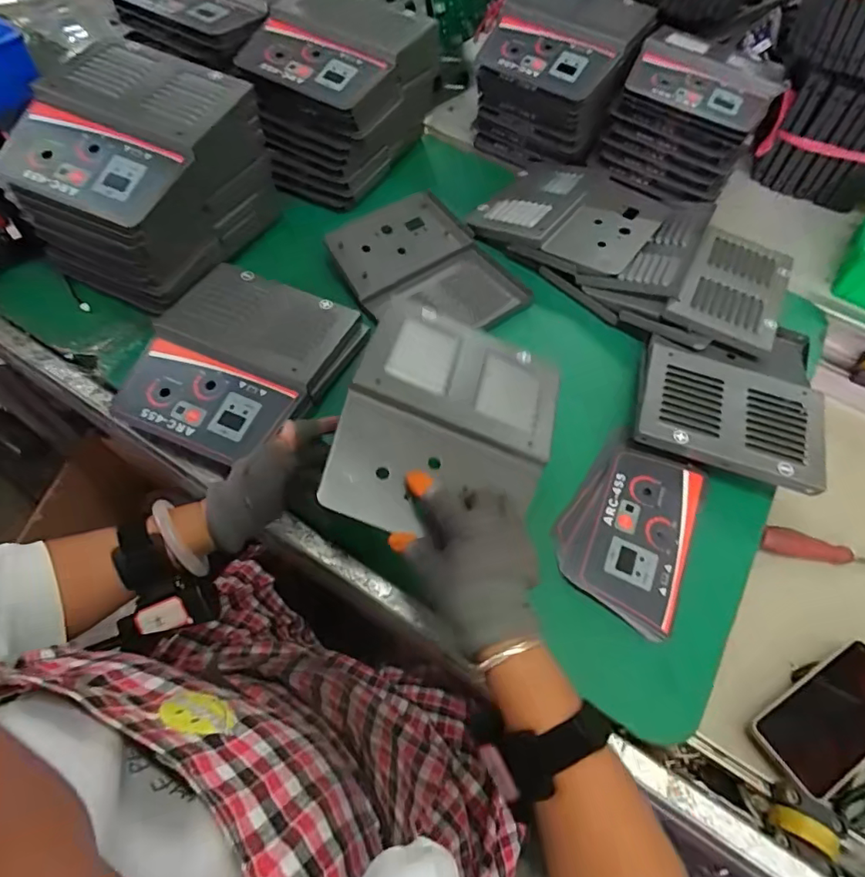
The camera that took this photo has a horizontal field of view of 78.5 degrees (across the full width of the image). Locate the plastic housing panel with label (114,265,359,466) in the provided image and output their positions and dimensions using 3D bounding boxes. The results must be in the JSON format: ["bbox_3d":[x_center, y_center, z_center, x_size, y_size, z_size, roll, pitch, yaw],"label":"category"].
[{"bbox_3d":[-0.207,-0.086,0.553,0.178,0.030,0.212,24,60,11],"label":"plastic housing panel with label"}]

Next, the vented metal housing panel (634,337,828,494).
[{"bbox_3d":[0.310,-0.027,0.564,0.184,0.041,0.147,18,59,7],"label":"vented metal housing panel"}]

